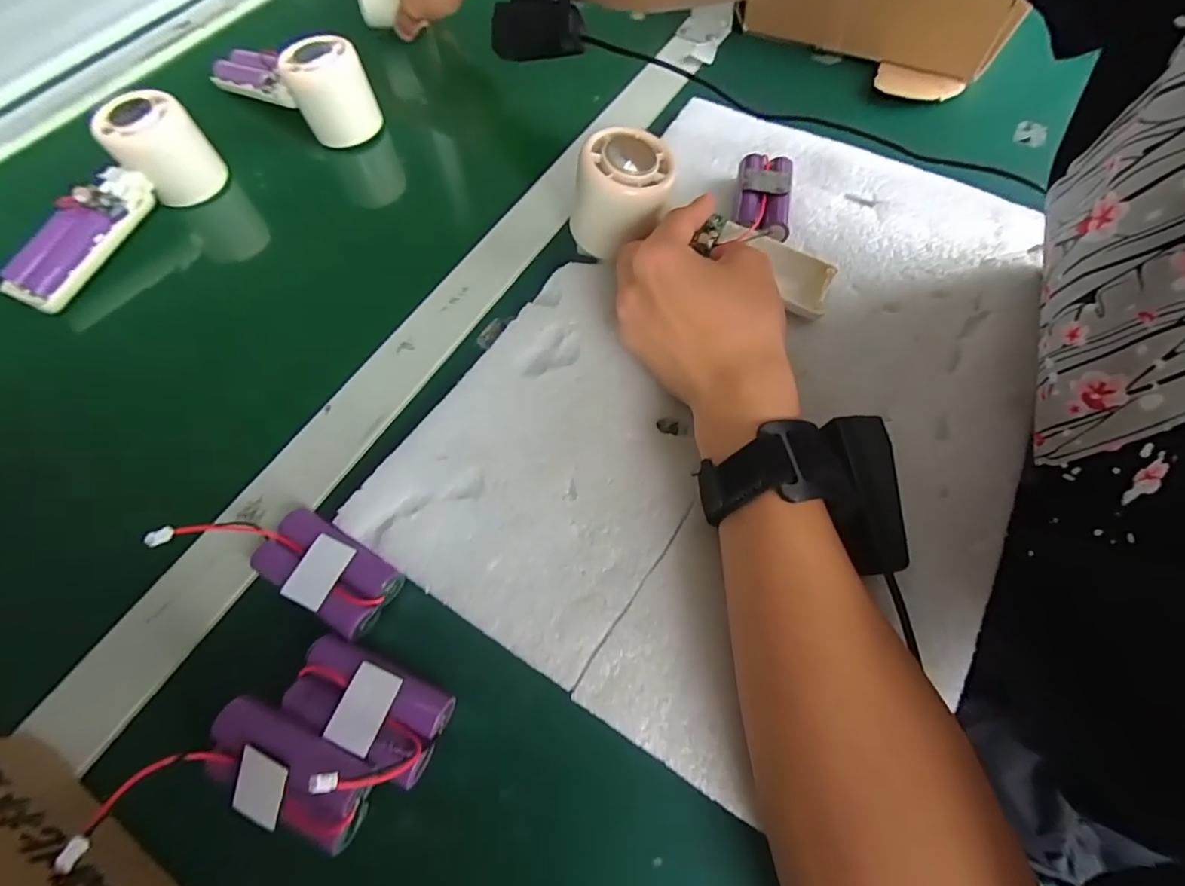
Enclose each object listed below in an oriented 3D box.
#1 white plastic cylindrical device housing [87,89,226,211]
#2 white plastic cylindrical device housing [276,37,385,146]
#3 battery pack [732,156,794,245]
[{"bbox_3d":[-0.308,-0.213,0.362,0.059,0.047,0.059,-42,68,-17],"label":"white plastic cylindrical device housing"},{"bbox_3d":[-0.197,-0.270,0.385,0.055,0.048,0.043,-38,67,-15],"label":"white plastic cylindrical device housing"},{"bbox_3d":[0.110,-0.157,0.330,0.033,0.019,0.074,7,64,7],"label":"battery pack"}]

